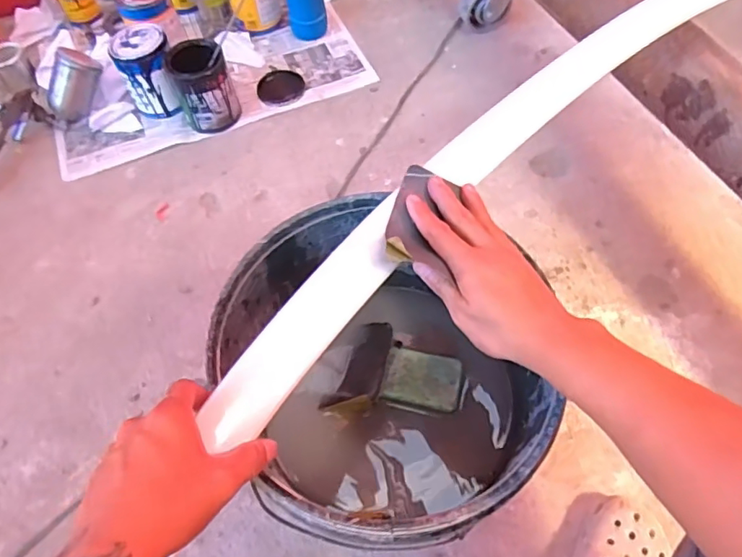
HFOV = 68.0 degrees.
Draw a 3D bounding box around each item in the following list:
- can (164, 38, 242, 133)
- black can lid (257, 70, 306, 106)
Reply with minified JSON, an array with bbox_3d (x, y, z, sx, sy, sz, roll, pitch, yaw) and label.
[{"bbox_3d":[-0.305,-0.349,1.007,0.100,0.134,0.088,-19,61,-7],"label":"can"},{"bbox_3d":[-0.179,-0.384,1.099,0.092,0.005,0.094,-2,60,3],"label":"black can lid"}]

